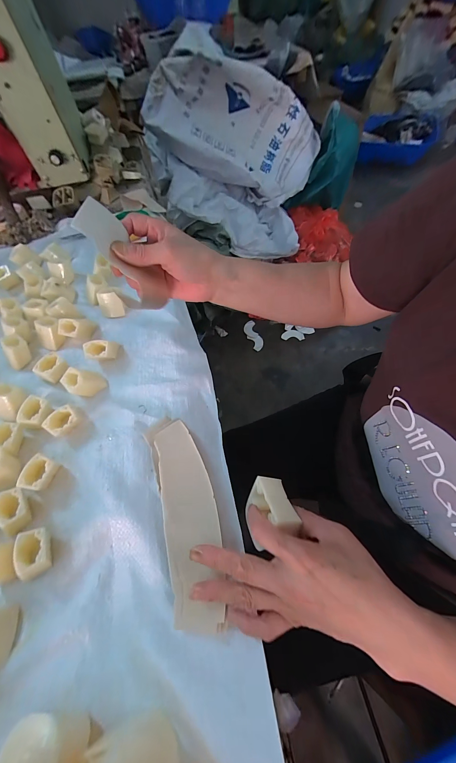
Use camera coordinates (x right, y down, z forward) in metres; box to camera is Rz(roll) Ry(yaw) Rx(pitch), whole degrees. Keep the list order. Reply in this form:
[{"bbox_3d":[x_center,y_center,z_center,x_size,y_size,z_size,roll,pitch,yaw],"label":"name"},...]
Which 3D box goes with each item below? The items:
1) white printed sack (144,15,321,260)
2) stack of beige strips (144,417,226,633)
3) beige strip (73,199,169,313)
[{"bbox_3d":[0.027,-0.885,1.044,0.600,0.516,0.562,11,61,11],"label":"white printed sack"},{"bbox_3d":[-0.043,0.125,0.274,0.056,0.016,0.200,-14,56,-12],"label":"stack of beige strips"},{"bbox_3d":[-0.107,-0.124,0.277,0.029,0.113,0.043,11,54,51],"label":"beige strip"}]

